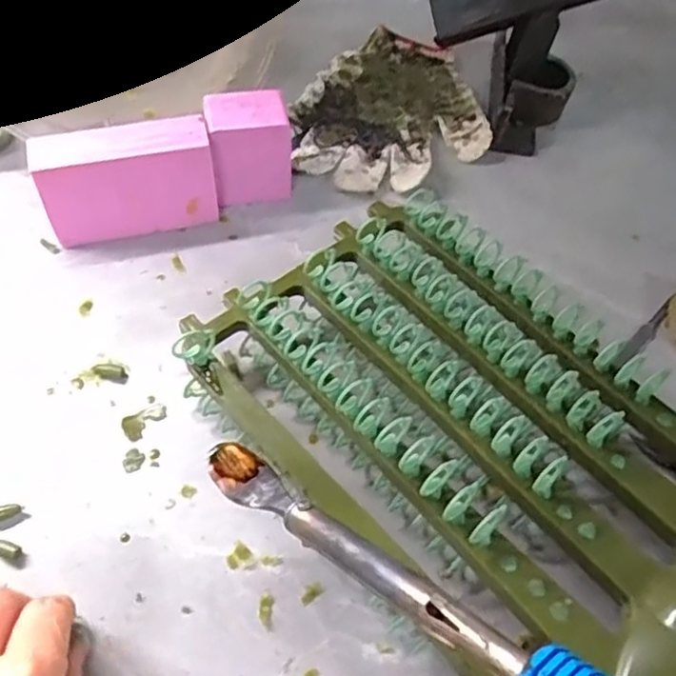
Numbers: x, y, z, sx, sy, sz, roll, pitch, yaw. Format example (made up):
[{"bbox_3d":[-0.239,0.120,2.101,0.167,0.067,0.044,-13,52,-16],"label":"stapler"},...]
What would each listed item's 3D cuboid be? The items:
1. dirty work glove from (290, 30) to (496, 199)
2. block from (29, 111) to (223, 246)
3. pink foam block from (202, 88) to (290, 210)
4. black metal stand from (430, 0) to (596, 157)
[{"bbox_3d":[0.036,-0.186,0.556,0.148,0.017,0.179,-5,56,-8],"label":"dirty work glove"},{"bbox_3d":[-0.136,-0.099,0.451,0.107,0.075,0.030,-15,58,-14],"label":"block"},{"bbox_3d":[-0.061,-0.130,0.478,0.055,0.068,0.044,-10,57,-11],"label":"pink foam block"},{"bbox_3d":[0.130,-0.229,0.525,0.120,0.104,0.104,19,57,9],"label":"black metal stand"}]

